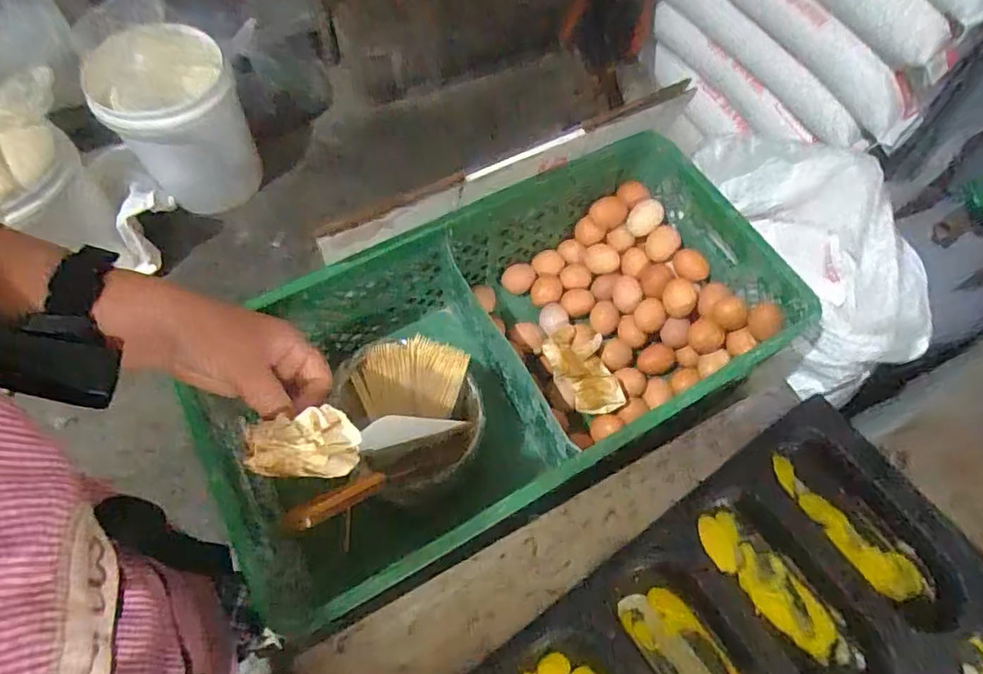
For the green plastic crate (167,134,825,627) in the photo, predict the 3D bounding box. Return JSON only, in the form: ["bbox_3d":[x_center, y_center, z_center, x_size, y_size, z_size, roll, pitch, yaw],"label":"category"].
[{"bbox_3d":[0.020,0.026,0.677,0.651,0.177,0.324,-28,68,-15],"label":"green plastic crate"}]

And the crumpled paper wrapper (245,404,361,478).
[{"bbox_3d":[-0.122,0.068,0.363,0.067,0.041,0.037,0,63,-2],"label":"crumpled paper wrapper"}]

